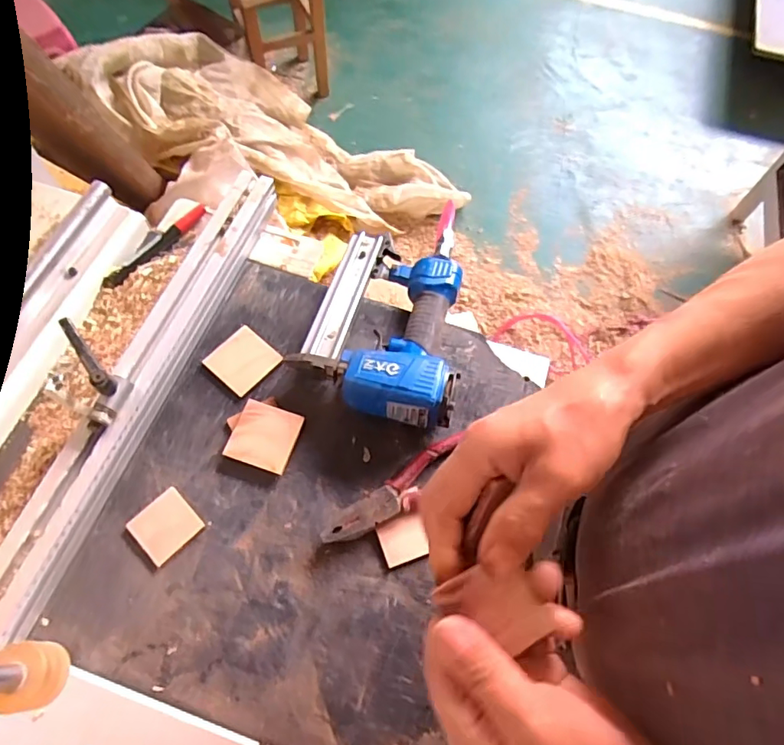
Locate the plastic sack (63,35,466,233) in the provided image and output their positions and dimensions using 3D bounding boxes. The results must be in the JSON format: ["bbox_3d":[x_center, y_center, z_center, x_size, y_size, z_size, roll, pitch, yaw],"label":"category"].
[{"bbox_3d":[-0.298,-0.672,1.522,1.093,0.167,0.437,12,60,-29],"label":"plastic sack"}]

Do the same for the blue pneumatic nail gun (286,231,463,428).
[{"bbox_3d":[-0.003,-0.066,0.558,0.159,0.061,0.236,12,64,3],"label":"blue pneumatic nail gun"}]

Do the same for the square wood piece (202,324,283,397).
[{"bbox_3d":[-0.157,-0.014,0.551,0.056,0.011,0.060,38,68,15],"label":"square wood piece"}]

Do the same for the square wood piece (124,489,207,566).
[{"bbox_3d":[-0.206,0.140,0.479,0.049,0.006,0.052,42,69,17],"label":"square wood piece"}]

